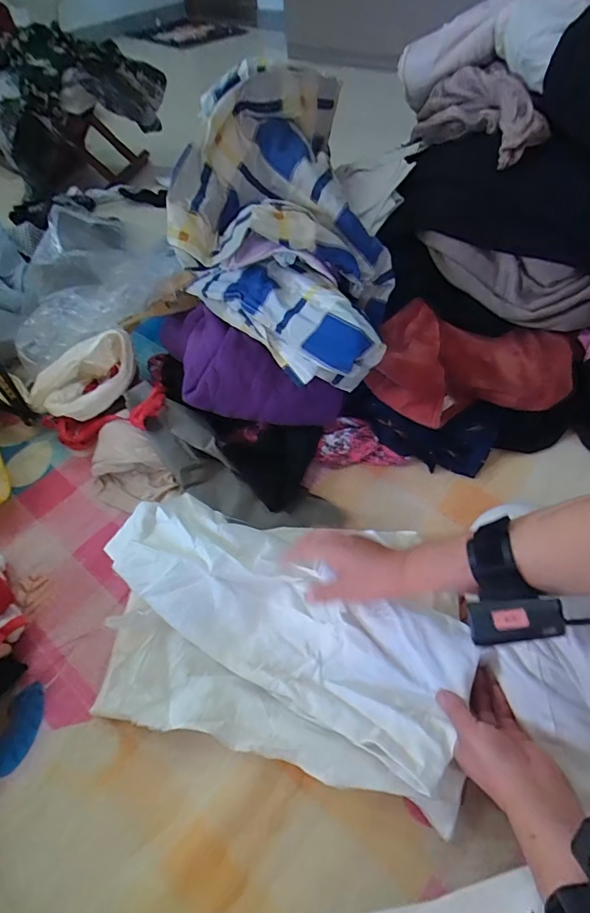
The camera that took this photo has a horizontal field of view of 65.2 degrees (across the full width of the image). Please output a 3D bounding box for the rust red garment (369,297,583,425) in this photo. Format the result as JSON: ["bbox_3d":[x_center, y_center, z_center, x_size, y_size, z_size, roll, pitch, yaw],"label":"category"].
[{"bbox_3d":[0.267,-0.131,0.689,0.301,0.100,0.142,7,53,10],"label":"rust red garment"}]

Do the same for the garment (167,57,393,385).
[{"bbox_3d":[-0.006,-0.339,0.645,0.287,0.234,0.440,5,53,9],"label":"garment"}]

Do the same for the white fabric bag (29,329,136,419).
[{"bbox_3d":[-0.339,-0.119,0.752,0.205,0.075,0.106,-32,86,14],"label":"white fabric bag"}]

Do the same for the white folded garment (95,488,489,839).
[{"bbox_3d":[-0.025,0.193,0.505,0.400,0.090,0.238,9,54,12],"label":"white folded garment"}]

